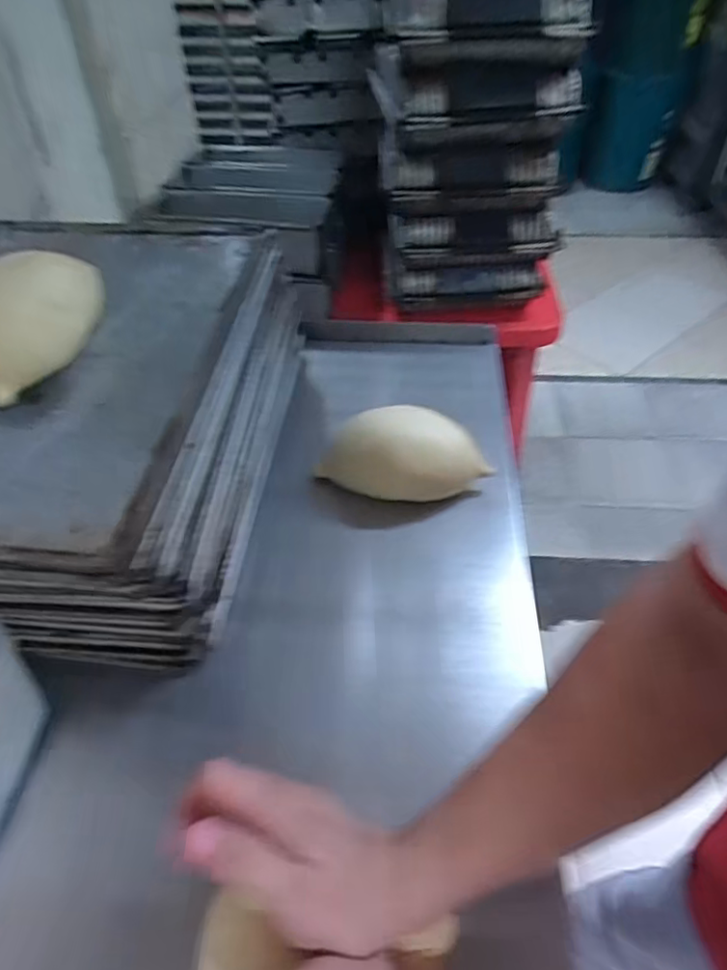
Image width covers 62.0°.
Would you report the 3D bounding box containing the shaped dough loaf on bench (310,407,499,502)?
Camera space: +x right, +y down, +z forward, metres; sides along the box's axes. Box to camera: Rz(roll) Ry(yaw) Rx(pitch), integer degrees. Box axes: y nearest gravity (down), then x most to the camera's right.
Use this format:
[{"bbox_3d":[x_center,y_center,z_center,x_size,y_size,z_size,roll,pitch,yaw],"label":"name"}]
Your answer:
[{"bbox_3d":[0.038,-0.029,0.601,0.170,0.067,0.080,0,46,4],"label":"shaped dough loaf on bench"}]

